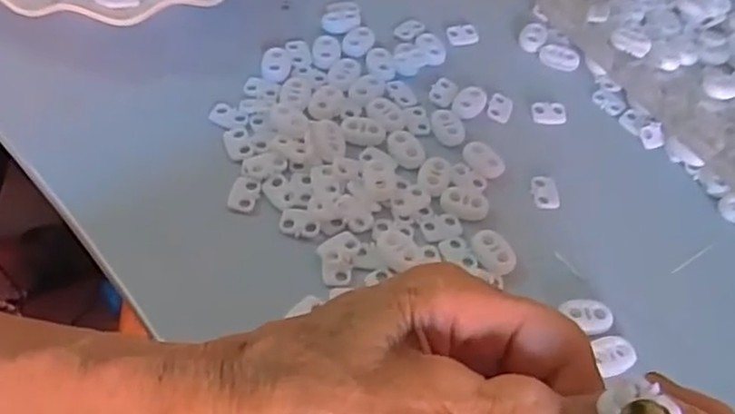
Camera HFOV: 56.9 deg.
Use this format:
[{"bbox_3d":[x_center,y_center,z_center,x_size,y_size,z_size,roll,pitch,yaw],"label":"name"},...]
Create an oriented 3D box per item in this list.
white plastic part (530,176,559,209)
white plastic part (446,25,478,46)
[{"bbox_3d":[0.084,-0.007,0.323,0.012,0.004,0.017,-2,54,-5],"label":"white plastic part"},{"bbox_3d":[0.054,-0.098,0.383,0.019,0.004,0.012,-16,57,-15],"label":"white plastic part"}]

